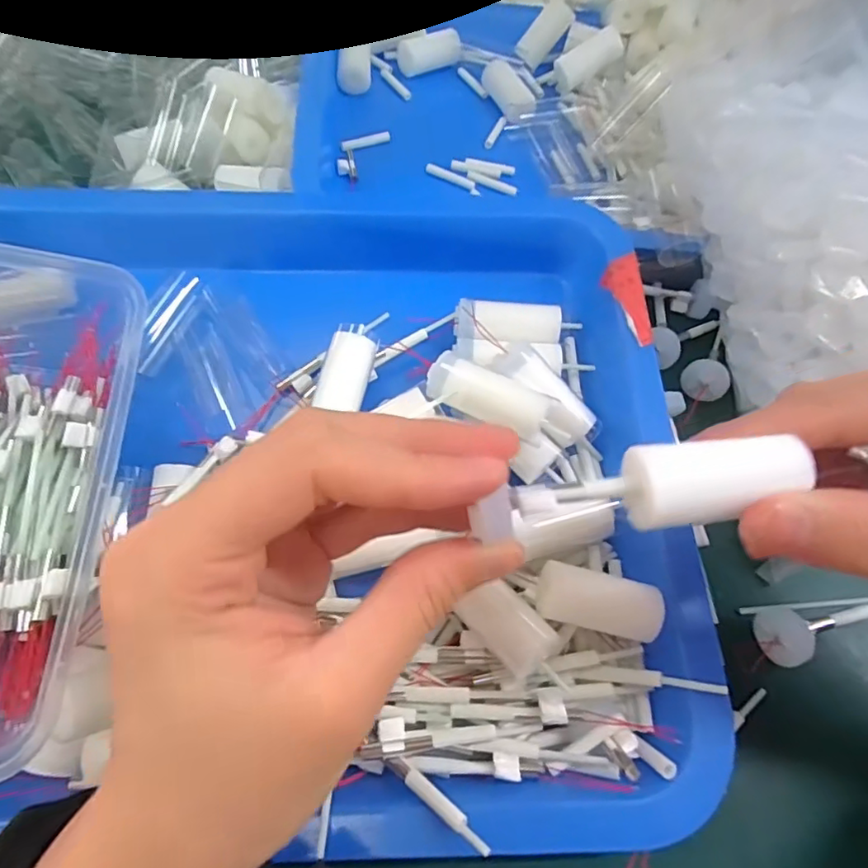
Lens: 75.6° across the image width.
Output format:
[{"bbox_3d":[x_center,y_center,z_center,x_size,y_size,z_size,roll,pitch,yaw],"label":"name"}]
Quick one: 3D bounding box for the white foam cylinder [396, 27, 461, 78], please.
[{"bbox_3d":[-0.003,-0.255,0.375,0.044,0.018,0.017,-29,63,-16],"label":"white foam cylinder"}]

